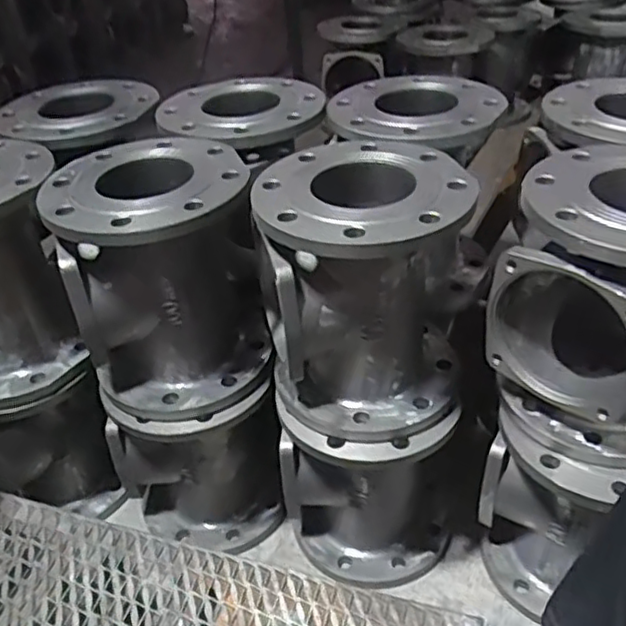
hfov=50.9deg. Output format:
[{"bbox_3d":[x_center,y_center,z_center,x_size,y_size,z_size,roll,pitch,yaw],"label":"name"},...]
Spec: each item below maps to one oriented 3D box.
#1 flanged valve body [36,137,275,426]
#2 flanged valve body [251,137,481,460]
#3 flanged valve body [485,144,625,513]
[{"bbox_3d":[-0.166,-0.044,0.768,0.214,0.256,0.231,-13,38,-12],"label":"flanged valve body"},{"bbox_3d":[0.055,-0.021,0.714,0.210,0.260,0.231,1,37,5],"label":"flanged valve body"},{"bbox_3d":[0.296,0.003,0.658,0.205,0.263,0.241,20,43,27],"label":"flanged valve body"}]

